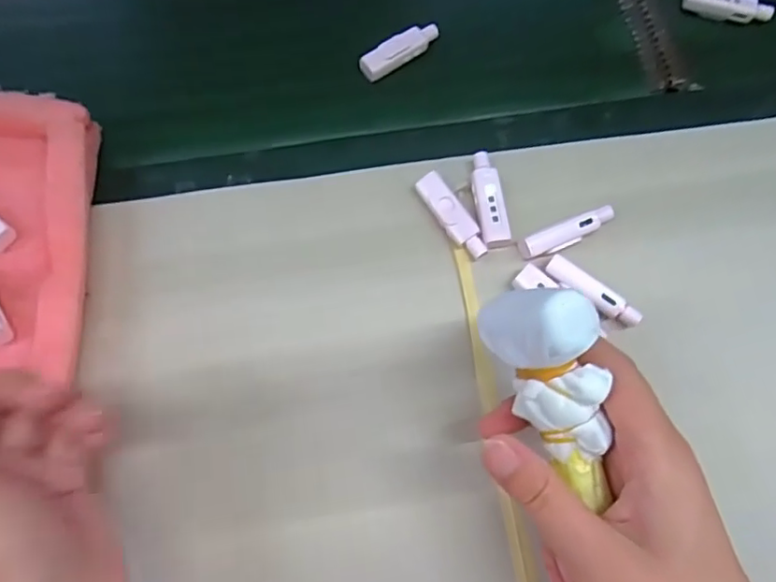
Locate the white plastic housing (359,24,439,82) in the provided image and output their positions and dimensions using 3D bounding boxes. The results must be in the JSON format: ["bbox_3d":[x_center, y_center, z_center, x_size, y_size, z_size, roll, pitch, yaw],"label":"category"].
[{"bbox_3d":[0.007,-0.158,0.385,0.057,0.009,0.017,-36,76,-14],"label":"white plastic housing"}]

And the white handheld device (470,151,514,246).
[{"bbox_3d":[0.058,-0.053,0.342,0.016,0.013,0.058,-7,71,-5],"label":"white handheld device"}]

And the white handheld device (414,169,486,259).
[{"bbox_3d":[0.037,-0.042,0.338,0.015,0.014,0.056,-33,75,-13],"label":"white handheld device"}]

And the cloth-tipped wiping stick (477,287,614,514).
[{"bbox_3d":[0.085,0.102,0.240,0.037,0.026,0.214,-17,95,-8],"label":"cloth-tipped wiping stick"}]

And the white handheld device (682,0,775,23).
[{"bbox_3d":[0.232,-0.196,0.403,0.057,0.012,0.016,17,71,4],"label":"white handheld device"}]

